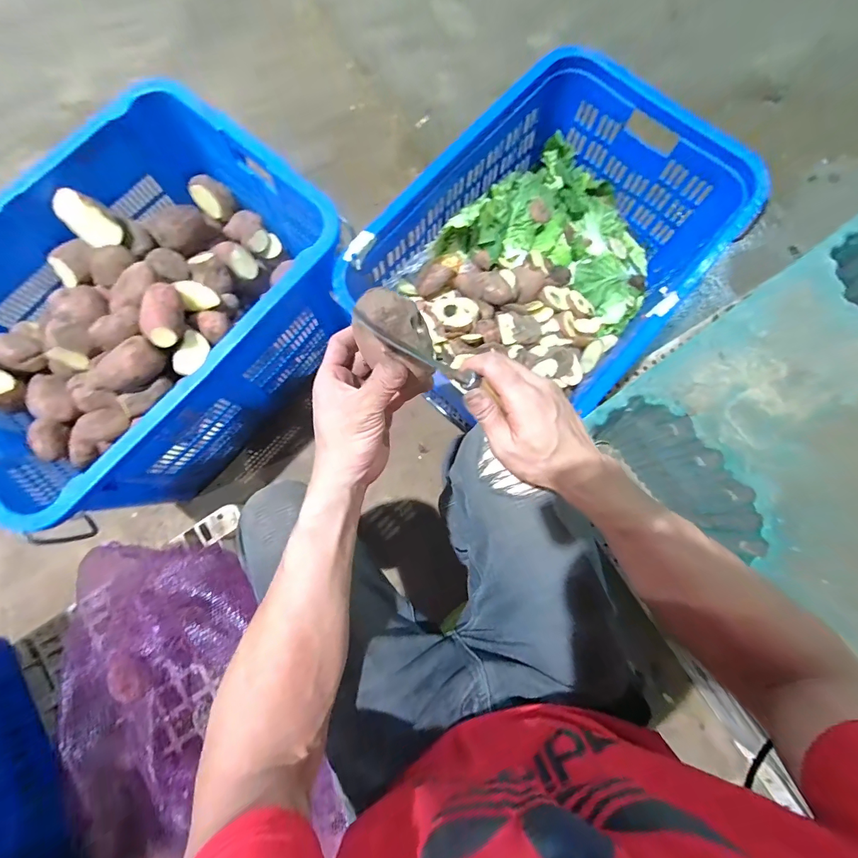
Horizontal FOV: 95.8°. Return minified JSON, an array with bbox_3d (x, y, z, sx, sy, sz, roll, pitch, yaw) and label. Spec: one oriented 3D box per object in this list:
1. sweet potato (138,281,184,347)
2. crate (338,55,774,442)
[{"bbox_3d":[-0.463,-0.193,0.664,0.064,0.045,0.112,-5,79,-1],"label":"sweet potato"},{"bbox_3d":[0.212,-0.312,0.772,0.451,0.281,0.654,42,82,7],"label":"crate"}]

